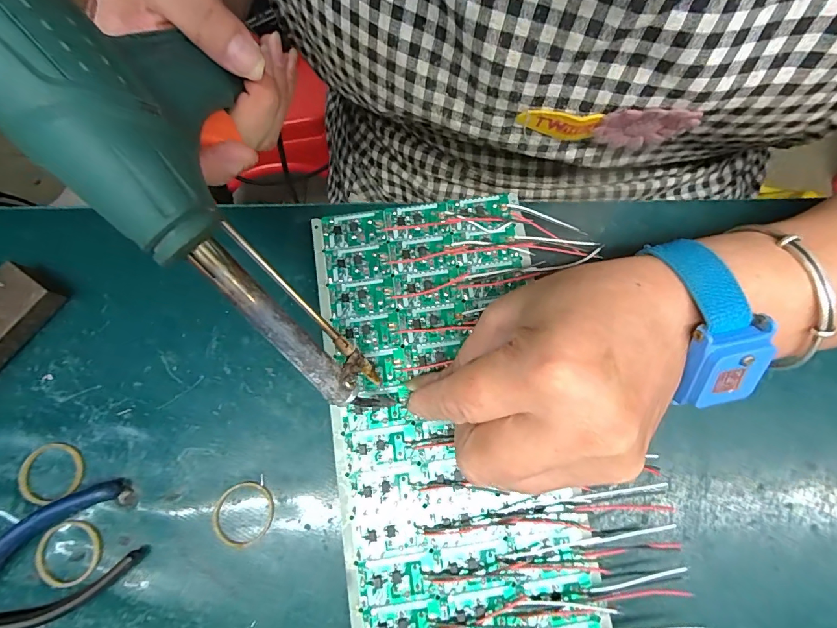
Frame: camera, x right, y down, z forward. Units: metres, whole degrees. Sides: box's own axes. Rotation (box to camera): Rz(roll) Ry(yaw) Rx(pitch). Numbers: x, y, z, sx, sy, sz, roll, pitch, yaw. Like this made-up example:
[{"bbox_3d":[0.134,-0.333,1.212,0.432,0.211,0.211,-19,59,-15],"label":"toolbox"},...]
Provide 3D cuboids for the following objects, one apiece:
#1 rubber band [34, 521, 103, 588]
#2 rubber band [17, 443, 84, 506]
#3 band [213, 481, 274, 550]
[{"bbox_3d":[-0.171,0.116,0.195,0.030,0.004,0.029,0,76,-1],"label":"rubber band"},{"bbox_3d":[-0.187,0.081,0.204,0.031,0.004,0.029,0,76,-1],"label":"rubber band"},{"bbox_3d":[-0.086,0.099,0.199,0.030,0.004,0.029,0,76,-1],"label":"band"}]

